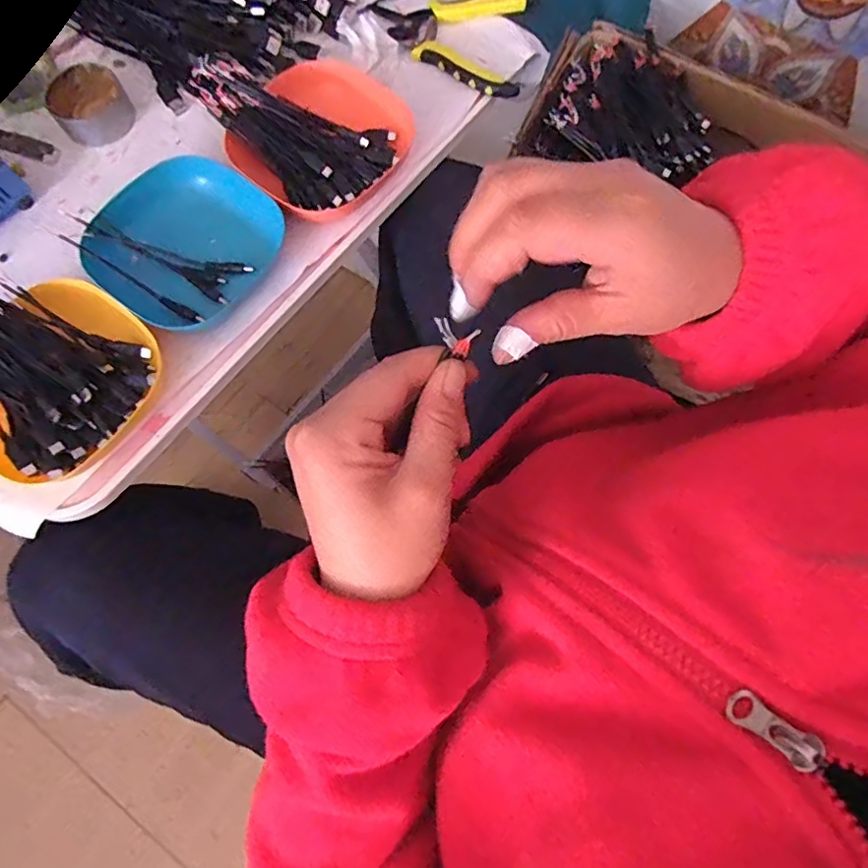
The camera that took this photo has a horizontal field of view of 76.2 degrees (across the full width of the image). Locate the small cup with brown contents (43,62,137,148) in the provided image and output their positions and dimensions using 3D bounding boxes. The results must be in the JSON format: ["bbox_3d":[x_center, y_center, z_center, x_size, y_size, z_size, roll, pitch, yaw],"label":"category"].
[{"bbox_3d":[-0.300,-0.289,0.486,0.062,0.030,0.055,-42,79,-11],"label":"small cup with brown contents"}]

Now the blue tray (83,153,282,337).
[{"bbox_3d":[-0.199,-0.153,0.444,0.127,0.030,0.135,39,77,10],"label":"blue tray"}]

